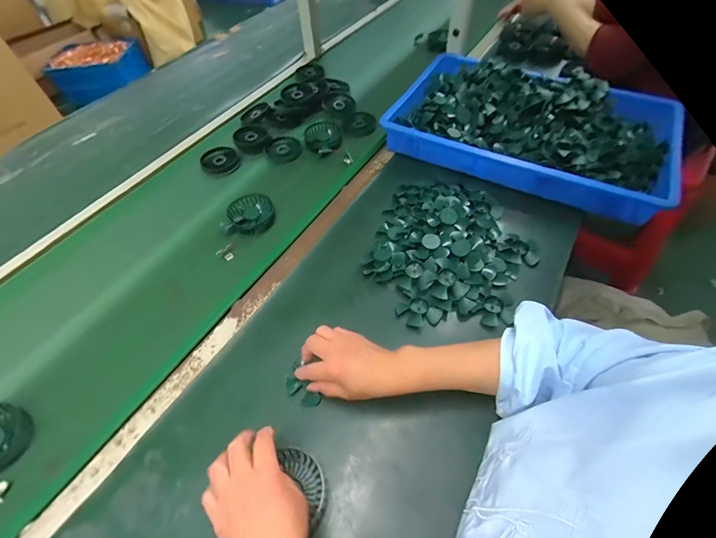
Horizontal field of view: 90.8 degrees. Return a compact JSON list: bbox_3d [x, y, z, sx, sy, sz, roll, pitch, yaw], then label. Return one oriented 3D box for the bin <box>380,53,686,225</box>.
[{"bbox_3d":[0.377,-0.329,0.758,0.538,0.077,0.380,23,58,19],"label":"bin"}]

